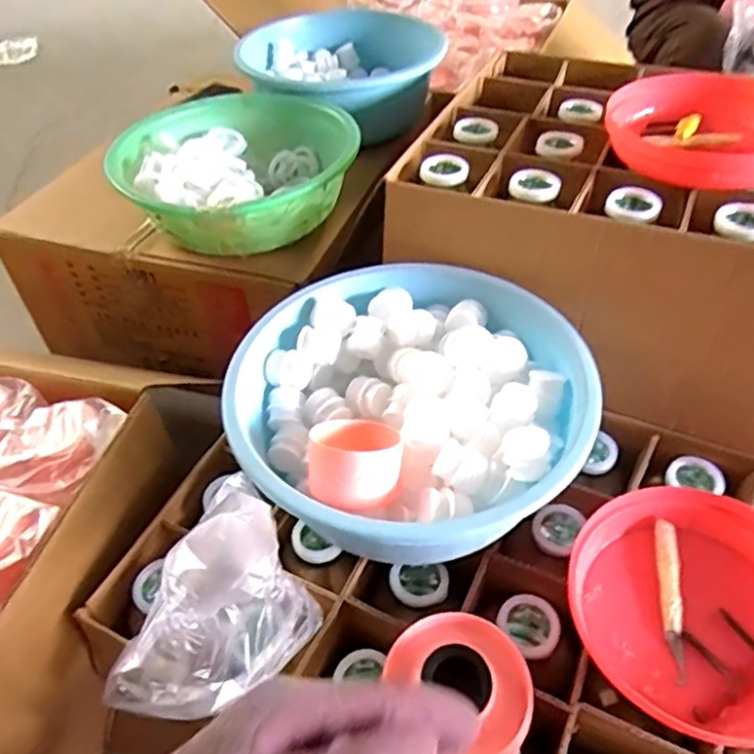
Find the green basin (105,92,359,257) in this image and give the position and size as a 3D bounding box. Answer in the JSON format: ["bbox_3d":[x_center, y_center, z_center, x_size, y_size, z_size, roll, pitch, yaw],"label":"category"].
[{"bbox_3d":[-0.208,-0.319,0.997,0.367,0.100,0.342,-1,46,1],"label":"green basin"}]

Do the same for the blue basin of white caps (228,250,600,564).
[{"bbox_3d":[0.039,0.028,0.708,0.358,0.109,0.339,-1,46,1],"label":"blue basin of white caps"}]

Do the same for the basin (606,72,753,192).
[{"bbox_3d":[0.419,-0.317,0.837,0.228,0.068,0.228,-1,46,1],"label":"basin"}]

